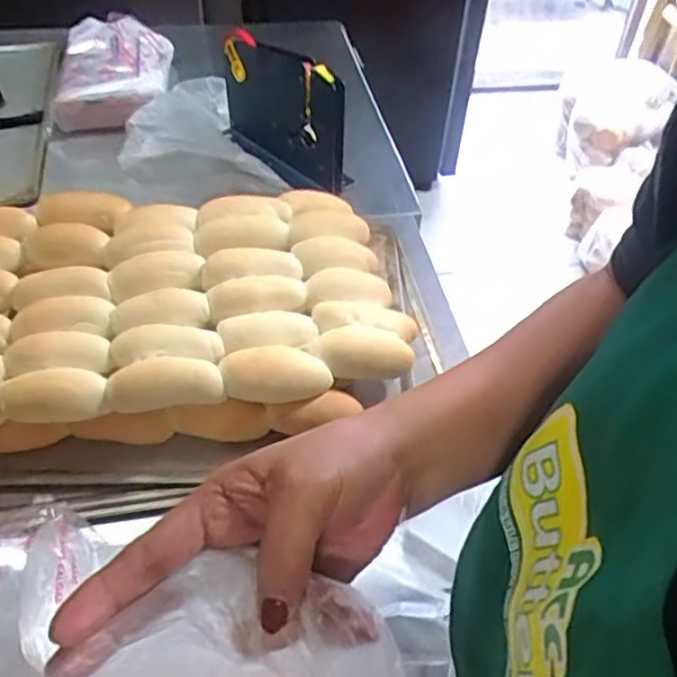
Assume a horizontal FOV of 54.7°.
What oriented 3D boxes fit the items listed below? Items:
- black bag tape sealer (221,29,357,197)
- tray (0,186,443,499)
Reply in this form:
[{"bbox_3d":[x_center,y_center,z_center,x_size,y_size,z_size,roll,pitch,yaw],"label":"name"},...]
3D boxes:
[{"bbox_3d":[-0.078,-0.284,0.808,0.053,0.147,0.207,-29,53,-27],"label":"black bag tape sealer"},{"bbox_3d":[-0.147,-0.019,0.599,0.471,0.081,0.280,-7,46,-9],"label":"tray"}]

